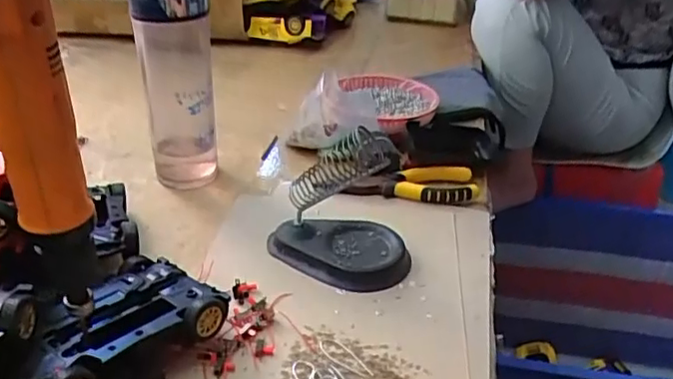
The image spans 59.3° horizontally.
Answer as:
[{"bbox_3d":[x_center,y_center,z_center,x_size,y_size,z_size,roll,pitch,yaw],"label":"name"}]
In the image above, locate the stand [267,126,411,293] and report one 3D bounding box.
[{"bbox_3d":[0.005,0.013,0.461,0.113,0.105,0.073,3,30,-2],"label":"stand"}]

